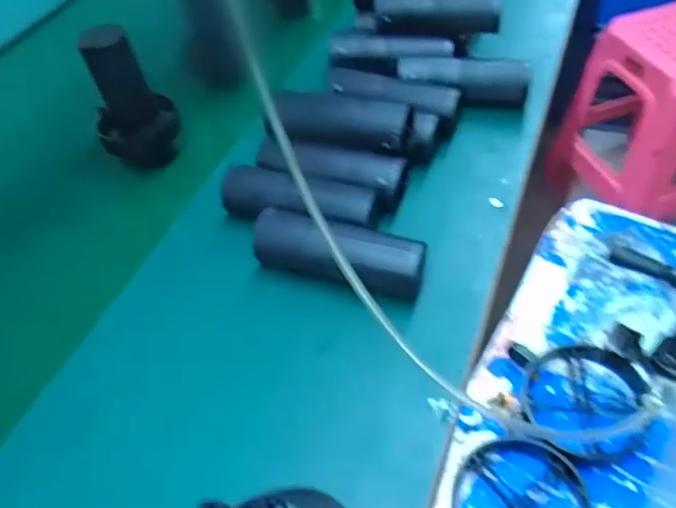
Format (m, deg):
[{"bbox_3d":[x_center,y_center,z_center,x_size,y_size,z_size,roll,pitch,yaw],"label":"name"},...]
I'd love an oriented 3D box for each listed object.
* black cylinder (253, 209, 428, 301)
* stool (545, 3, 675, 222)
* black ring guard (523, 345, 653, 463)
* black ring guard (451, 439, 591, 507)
[{"bbox_3d":[0.002,0.005,0.584,0.168,0.059,0.055,14,52,16],"label":"black cylinder"},{"bbox_3d":[0.780,-0.325,1.441,0.361,0.390,0.383,-29,53,-19],"label":"stool"},{"bbox_3d":[0.205,0.125,0.491,0.101,0.024,0.102,-3,49,3],"label":"black ring guard"},{"bbox_3d":[0.136,0.186,0.446,0.095,0.019,0.097,-3,49,3],"label":"black ring guard"}]

